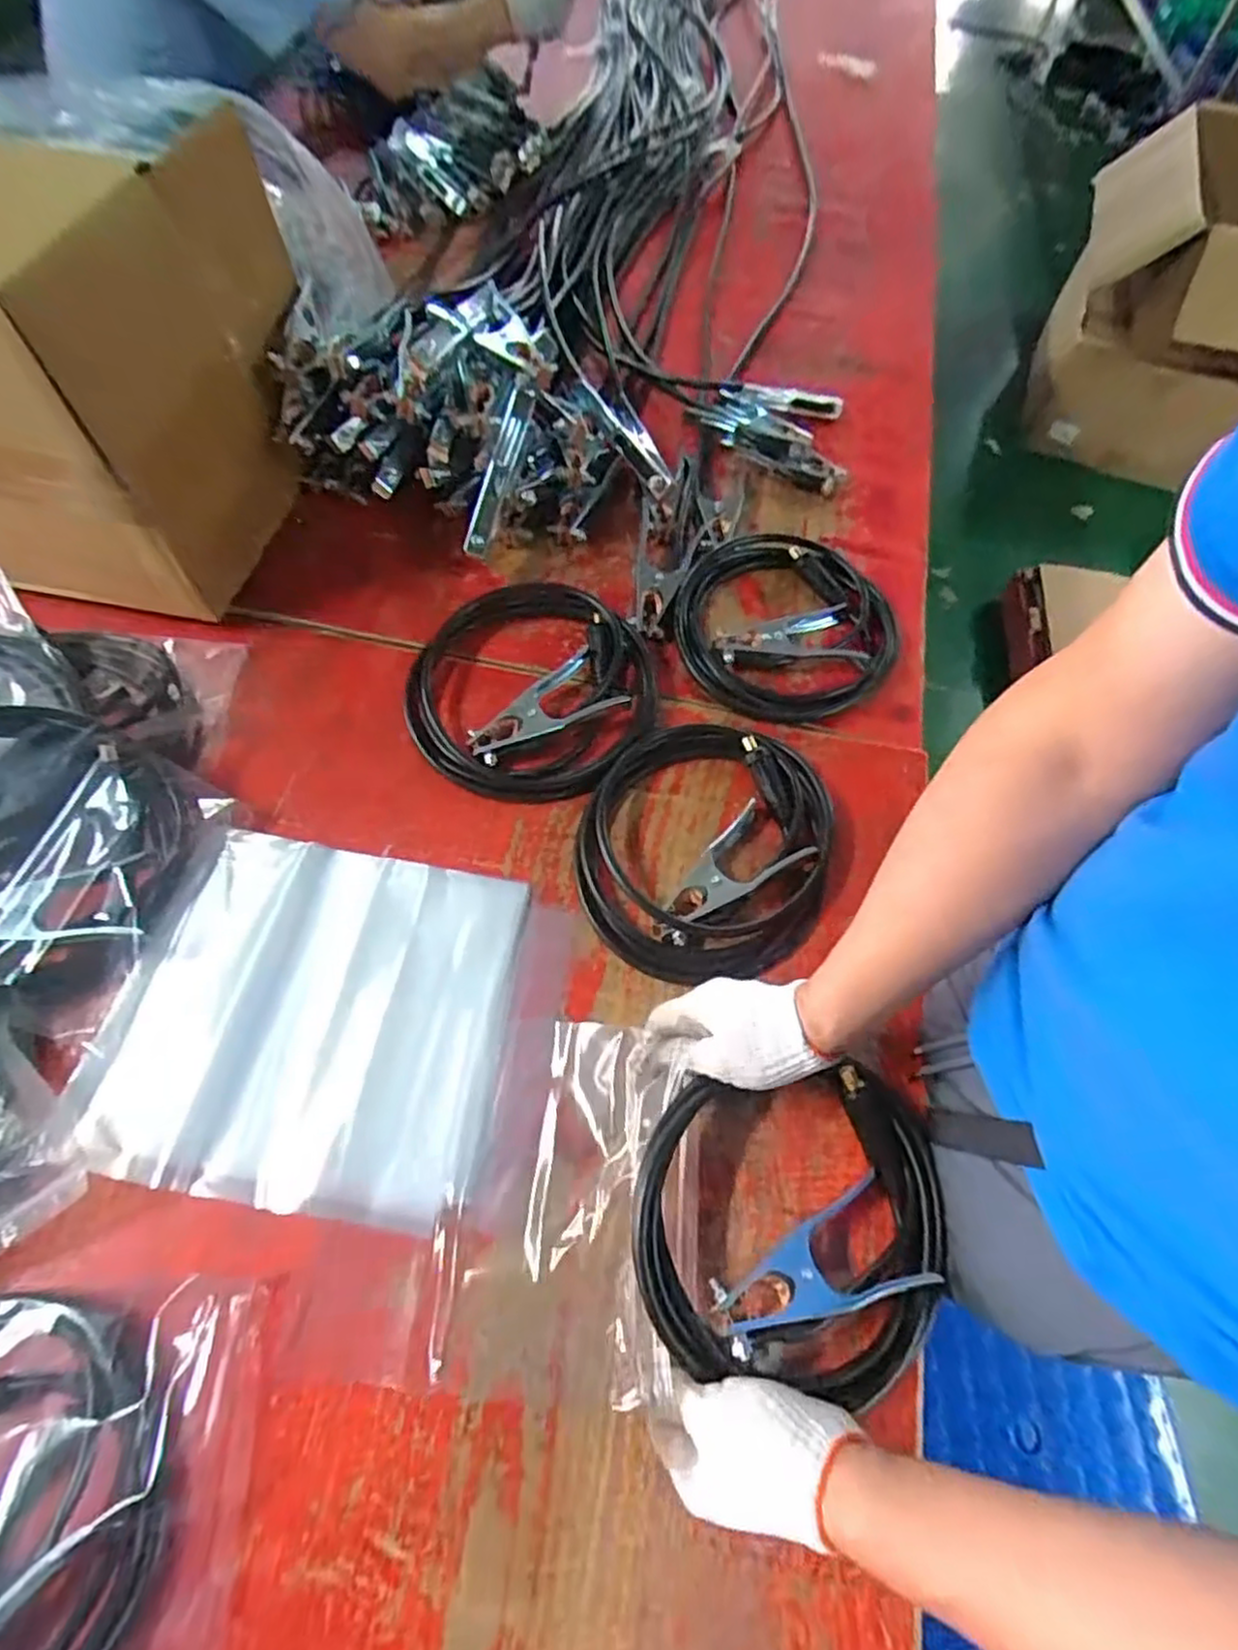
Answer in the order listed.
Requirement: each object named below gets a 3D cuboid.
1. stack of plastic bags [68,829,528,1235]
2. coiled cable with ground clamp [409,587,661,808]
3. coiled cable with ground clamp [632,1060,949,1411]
[{"bbox_3d":[-0.246,0.149,0.586,0.295,0.020,0.280,9,65,1],"label":"stack of plastic bags"},{"bbox_3d":[-0.088,-0.138,0.736,0.234,0.049,0.258,38,69,14],"label":"coiled cable with ground clamp"},{"bbox_3d":[0.122,0.285,0.511,0.222,0.062,0.193,-4,65,-5],"label":"coiled cable with ground clamp"}]

